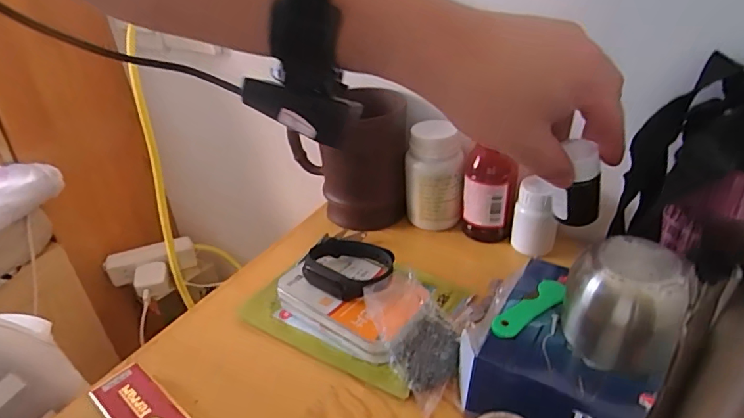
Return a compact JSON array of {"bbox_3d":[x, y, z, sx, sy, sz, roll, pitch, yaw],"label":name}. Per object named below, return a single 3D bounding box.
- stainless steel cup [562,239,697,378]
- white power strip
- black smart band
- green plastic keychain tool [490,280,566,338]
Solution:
[{"bbox_3d":[0.131,0.049,0.262,0.052,0.057,0.054,12,36,24],"label":"stainless steel cup"},{"bbox_3d":[-0.322,0.078,0.721,0.120,0.045,0.031,-10,35,-6],"label":"white power strip"},{"bbox_3d":[-0.019,0.043,0.370,0.072,0.018,0.048,15,37,27],"label":"black smart band"},{"bbox_3d":[0.095,0.061,0.302,0.060,0.007,0.016,-25,38,-29],"label":"green plastic keychain tool"}]

